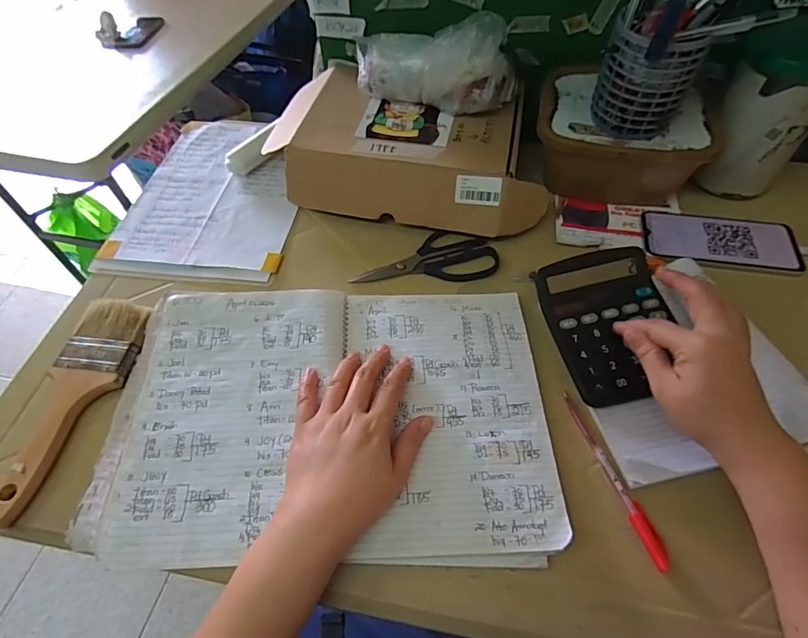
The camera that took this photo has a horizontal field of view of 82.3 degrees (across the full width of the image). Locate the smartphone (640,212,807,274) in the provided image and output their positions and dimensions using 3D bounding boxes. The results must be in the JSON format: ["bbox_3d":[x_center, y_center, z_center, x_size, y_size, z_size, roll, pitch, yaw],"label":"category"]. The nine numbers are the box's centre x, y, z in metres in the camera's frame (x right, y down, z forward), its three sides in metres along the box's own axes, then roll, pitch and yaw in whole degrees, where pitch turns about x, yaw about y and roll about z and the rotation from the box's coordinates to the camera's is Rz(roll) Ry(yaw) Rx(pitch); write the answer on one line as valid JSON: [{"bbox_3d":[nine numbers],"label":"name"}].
[{"bbox_3d":[0.356,-0.090,0.524,0.157,0.010,0.081,10,56,8],"label":"smartphone"}]

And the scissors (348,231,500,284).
[{"bbox_3d":[0.023,-0.069,0.525,0.161,0.005,0.067,-7,56,-3],"label":"scissors"}]

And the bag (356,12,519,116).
[{"bbox_3d":[0.033,-0.305,0.551,0.198,0.089,0.071,12,57,10],"label":"bag"}]

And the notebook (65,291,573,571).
[{"bbox_3d":[-0.069,0.079,0.412,0.381,0.020,0.246,-1,56,1],"label":"notebook"}]

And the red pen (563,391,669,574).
[{"bbox_3d":[0.172,0.126,0.383,0.014,0.007,0.148,-15,57,-9],"label":"red pen"}]

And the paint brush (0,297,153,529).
[{"bbox_3d":[-0.305,0.073,0.425,0.073,0.015,0.216,5,56,5],"label":"paint brush"}]

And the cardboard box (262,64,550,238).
[{"bbox_3d":[0.001,-0.214,0.588,0.344,0.073,0.206,11,57,9],"label":"cardboard box"}]

